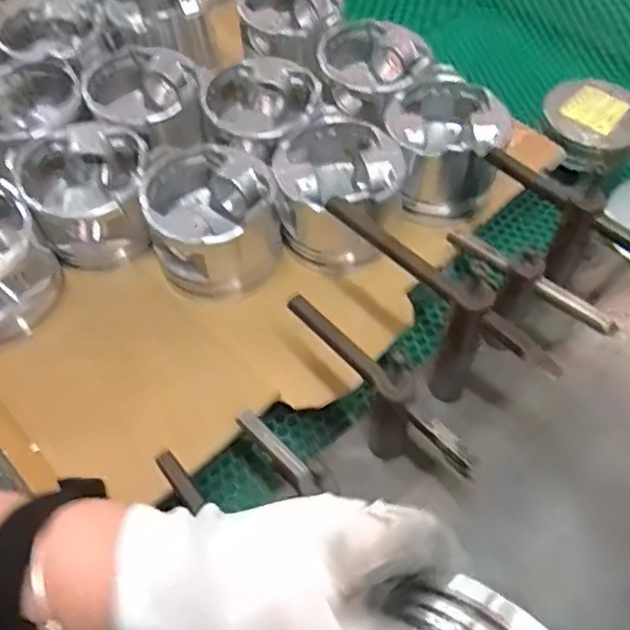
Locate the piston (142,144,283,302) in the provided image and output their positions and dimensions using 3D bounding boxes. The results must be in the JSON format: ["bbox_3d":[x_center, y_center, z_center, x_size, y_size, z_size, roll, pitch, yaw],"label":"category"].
[{"bbox_3d":[-0.079,-0.073,0.501,0.097,0.070,0.102,-17,58,-10],"label":"piston"}]

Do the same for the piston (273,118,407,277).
[{"bbox_3d":[0.018,-0.099,0.517,0.099,0.071,0.099,10,57,7],"label":"piston"}]

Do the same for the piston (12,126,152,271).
[{"bbox_3d":[-0.176,-0.096,0.509,0.094,0.074,0.091,0,56,1],"label":"piston"}]

